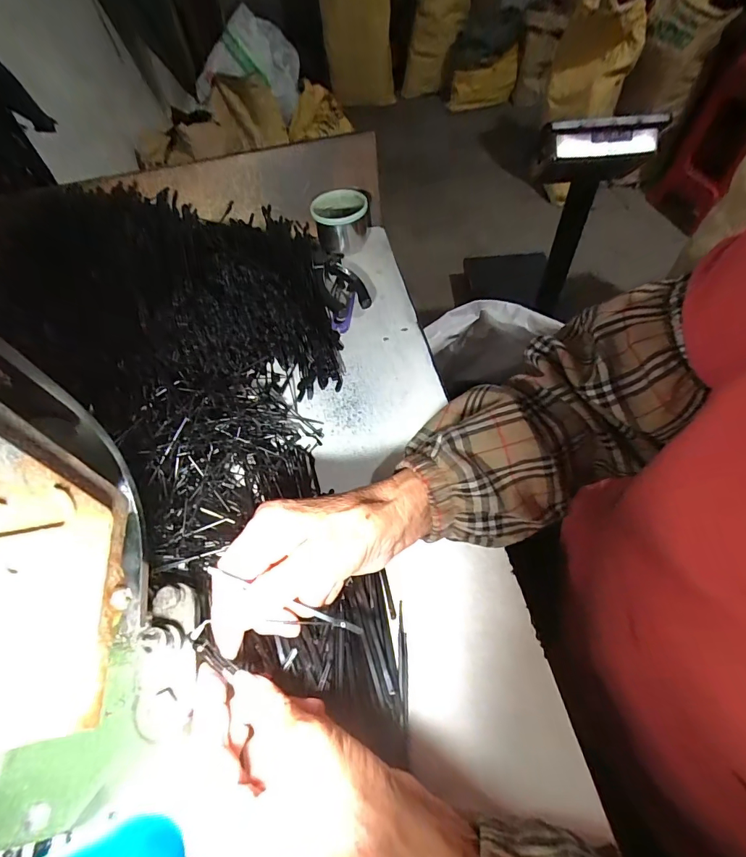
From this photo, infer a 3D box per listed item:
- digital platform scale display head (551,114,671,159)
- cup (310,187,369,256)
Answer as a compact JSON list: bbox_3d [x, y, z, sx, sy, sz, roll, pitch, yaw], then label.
[{"bbox_3d":[0.474,-0.575,0.822,0.224,0.068,0.048,-12,55,-3],"label":"digital platform scale display head"},{"bbox_3d":[-0.039,-0.258,0.527,0.066,0.057,0.066,-3,55,4],"label":"cup"}]

